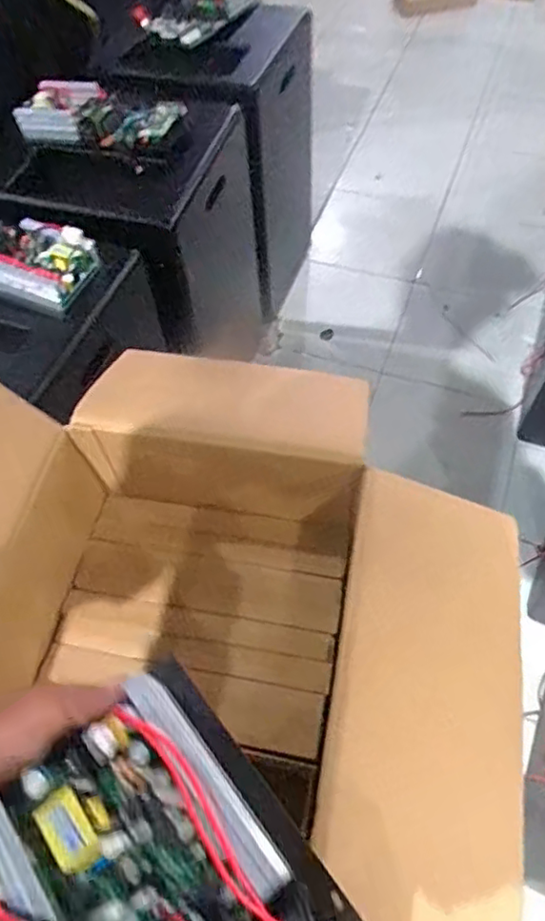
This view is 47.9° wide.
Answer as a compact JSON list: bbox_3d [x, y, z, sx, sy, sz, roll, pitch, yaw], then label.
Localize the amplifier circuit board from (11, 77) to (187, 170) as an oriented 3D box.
[{"bbox_3d":[-0.340,-0.665,1.172,0.333,0.079,0.134,9,59,8],"label":"amplifier circuit board"}]

